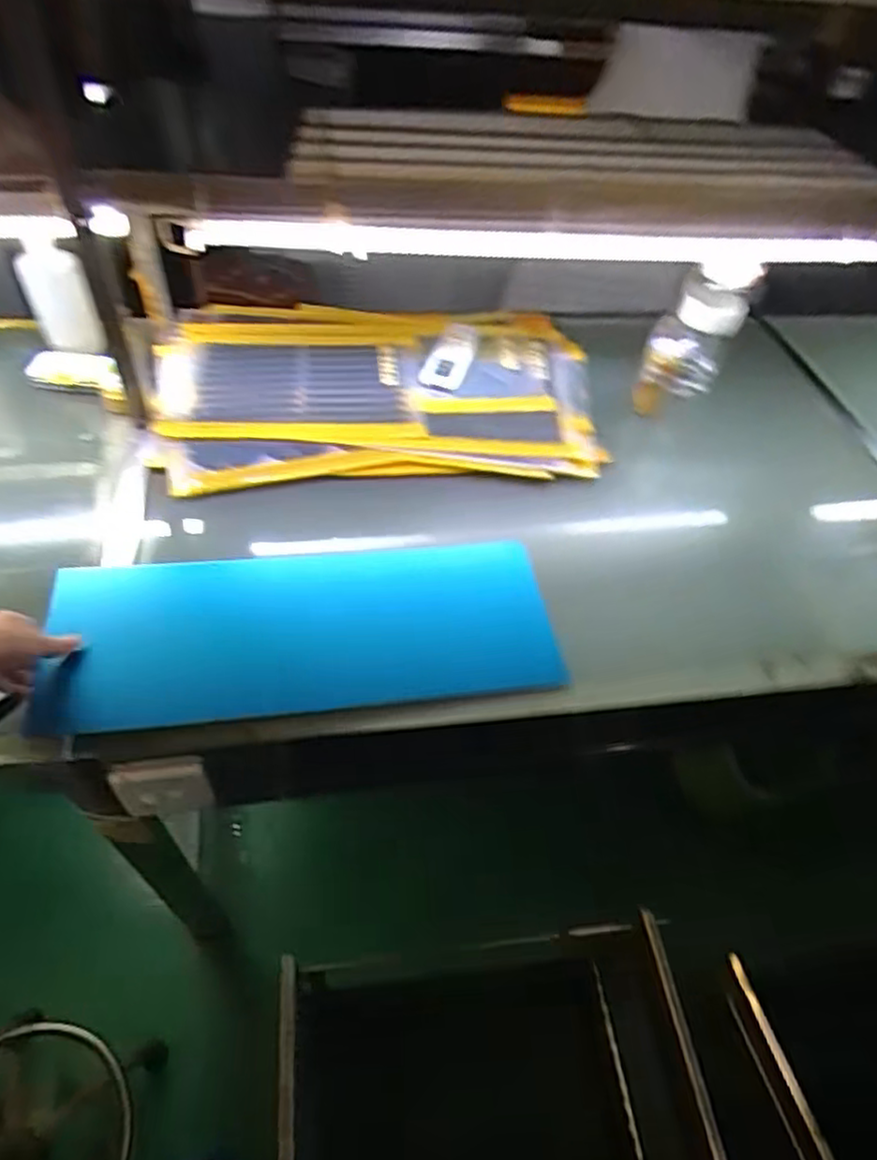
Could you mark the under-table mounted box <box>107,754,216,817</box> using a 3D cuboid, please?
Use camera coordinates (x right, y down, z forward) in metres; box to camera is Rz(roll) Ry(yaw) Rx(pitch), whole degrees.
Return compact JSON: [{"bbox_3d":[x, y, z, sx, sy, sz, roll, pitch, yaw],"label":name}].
[{"bbox_3d":[-0.278,0.212,0.685,0.087,0.097,0.018,-8,51,-12],"label":"under-table mounted box"}]

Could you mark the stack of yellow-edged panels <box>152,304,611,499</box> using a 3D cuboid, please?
[{"bbox_3d":[-0.079,-0.296,1.037,0.663,0.073,0.384,-3,50,-8],"label":"stack of yellow-edged panels"}]

